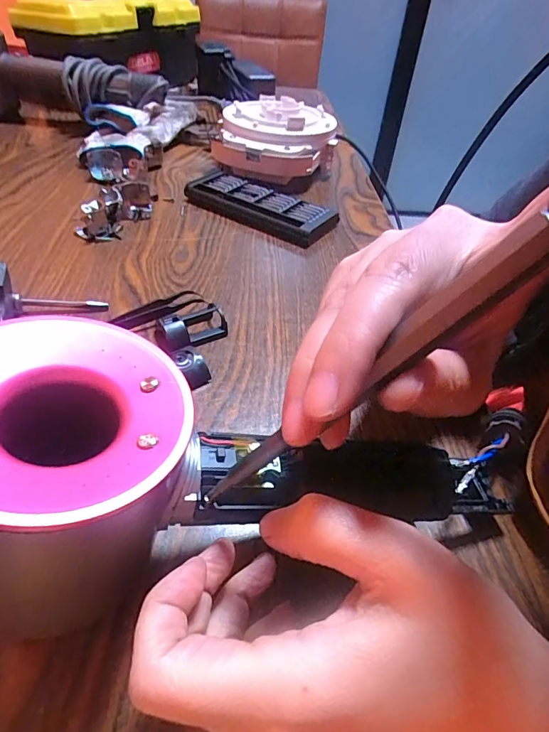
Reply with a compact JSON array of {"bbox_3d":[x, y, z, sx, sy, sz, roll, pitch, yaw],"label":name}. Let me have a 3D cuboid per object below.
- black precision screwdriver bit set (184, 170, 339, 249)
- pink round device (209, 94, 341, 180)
[{"bbox_3d":[-0.015,-0.169,0.462,0.157,0.022,0.070,25,46,18],"label":"black precision screwdriver bit set"},{"bbox_3d":[0.004,-0.276,0.532,0.131,0.067,0.126,4,43,-4],"label":"pink round device"}]

